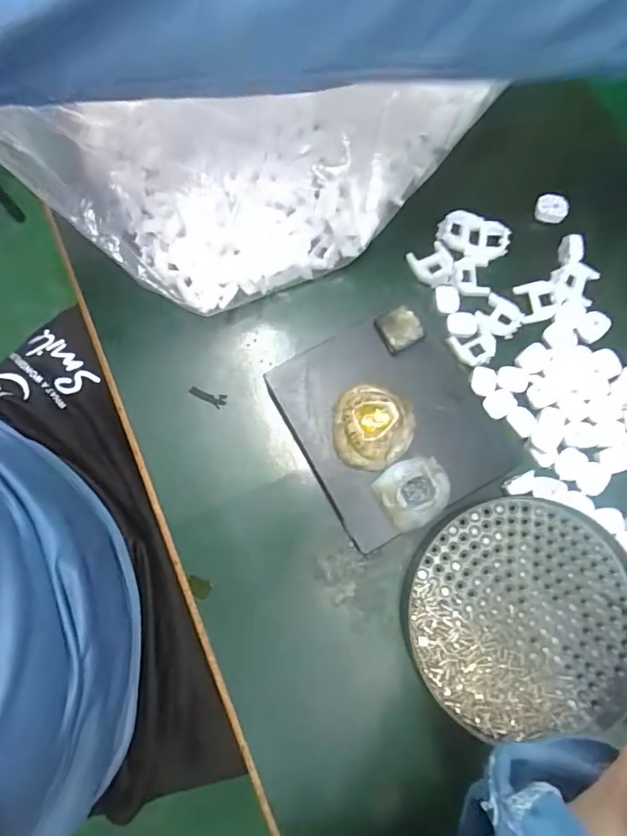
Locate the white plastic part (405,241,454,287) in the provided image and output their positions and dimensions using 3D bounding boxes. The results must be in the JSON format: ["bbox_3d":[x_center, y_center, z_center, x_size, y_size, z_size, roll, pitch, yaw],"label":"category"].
[{"bbox_3d":[0.069,-0.088,0.295,0.024,0.009,0.024,-2,77,11],"label":"white plastic part"}]

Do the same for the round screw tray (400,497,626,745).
[{"bbox_3d":[0.102,0.095,0.250,0.112,0.009,0.106,0,80,-1],"label":"round screw tray"}]

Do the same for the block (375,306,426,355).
[{"bbox_3d":[0.044,-0.045,0.262,0.021,0.007,0.020,-31,82,-6],"label":"block"}]

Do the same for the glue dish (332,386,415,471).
[{"bbox_3d":[0.030,0.005,0.252,0.039,0.012,0.040,0,80,-1],"label":"glue dish"}]

